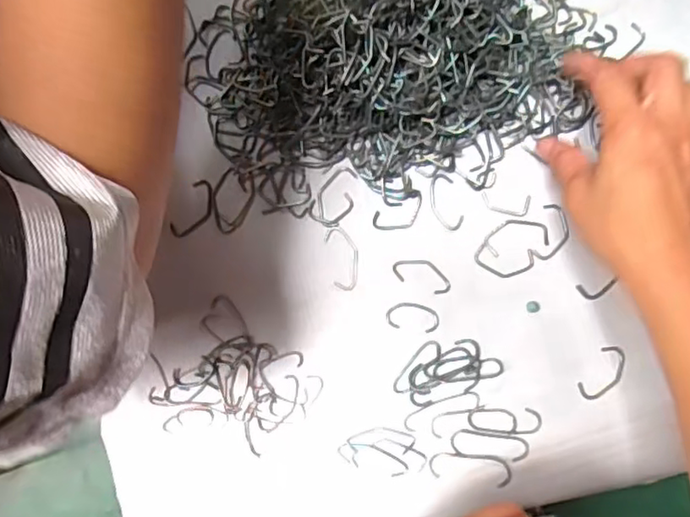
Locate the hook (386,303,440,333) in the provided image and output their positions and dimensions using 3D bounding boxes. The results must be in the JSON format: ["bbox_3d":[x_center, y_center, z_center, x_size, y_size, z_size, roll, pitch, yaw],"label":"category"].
[{"bbox_3d":[0.042,0.036,0.382,0.032,0.004,0.017,7,86,5],"label":"hook"}]

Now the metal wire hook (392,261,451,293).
[{"bbox_3d":[0.048,0.010,0.385,0.037,0.004,0.017,20,87,6],"label":"metal wire hook"}]

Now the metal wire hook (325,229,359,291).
[{"bbox_3d":[0.000,0.000,0.389,0.019,0.004,0.040,-14,84,4],"label":"metal wire hook"}]

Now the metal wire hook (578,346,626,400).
[{"bbox_3d":[0.156,0.069,0.371,0.019,0.004,0.035,34,89,7],"label":"metal wire hook"}]

